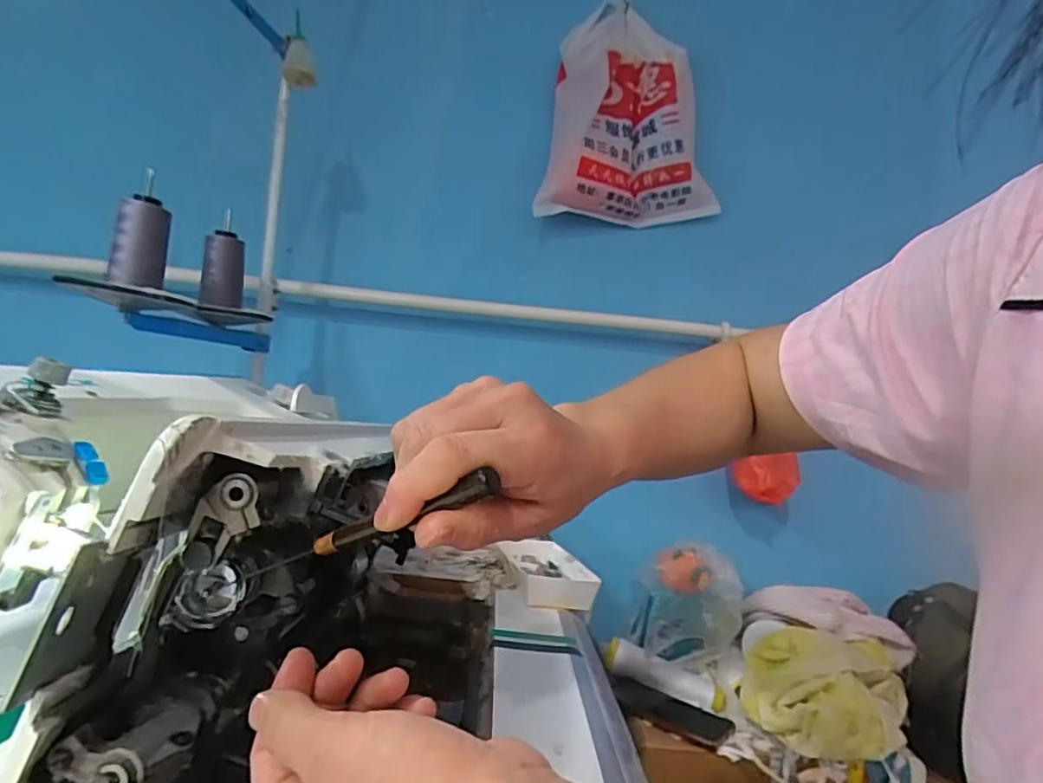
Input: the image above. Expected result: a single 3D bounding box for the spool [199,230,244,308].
[{"bbox_3d":[-0.388,-0.157,0.740,0.049,0.091,0.041,7,-3,-25],"label":"spool"}]

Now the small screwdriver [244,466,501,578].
[{"bbox_3d":[-0.070,0.060,0.242,0.137,0.010,0.010,-25,-17,24],"label":"small screwdriver"}]

